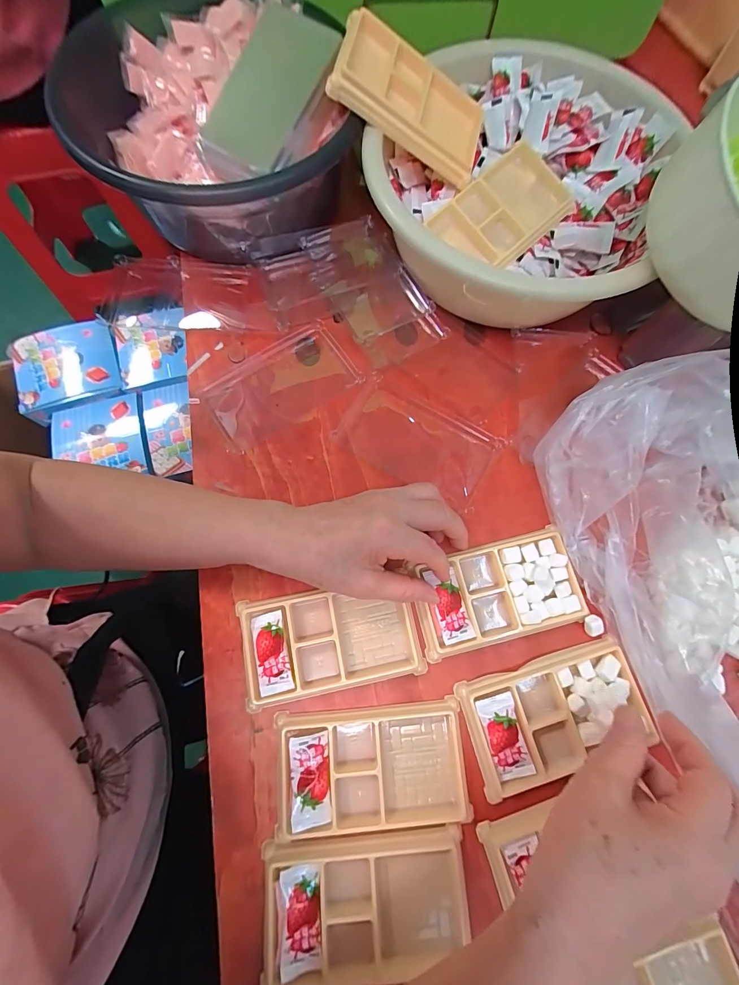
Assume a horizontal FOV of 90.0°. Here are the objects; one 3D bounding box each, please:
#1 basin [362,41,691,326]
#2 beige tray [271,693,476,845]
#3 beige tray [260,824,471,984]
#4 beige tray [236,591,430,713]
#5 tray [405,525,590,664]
[{"bbox_3d":[0.139,-0.288,0.358,0.235,0.096,0.283,21,76,5],"label":"basin"},{"bbox_3d":[0.002,0.200,0.266,0.134,0.012,0.078,-4,75,-2],"label":"beige tray"},{"bbox_3d":[-0.002,0.276,0.246,0.133,0.011,0.076,-3,75,-2],"label":"beige tray"},{"bbox_3d":[-0.031,0.115,0.288,0.135,0.013,0.077,-11,75,-4],"label":"beige tray"},{"bbox_3d":[0.104,0.082,0.301,0.133,0.019,0.077,-13,76,-4],"label":"tray"}]

